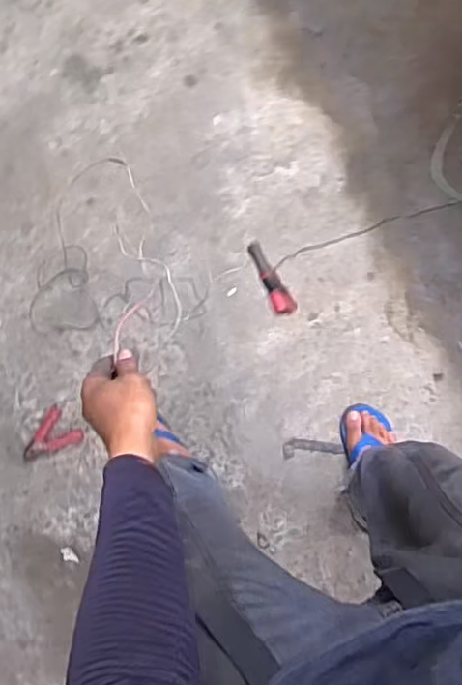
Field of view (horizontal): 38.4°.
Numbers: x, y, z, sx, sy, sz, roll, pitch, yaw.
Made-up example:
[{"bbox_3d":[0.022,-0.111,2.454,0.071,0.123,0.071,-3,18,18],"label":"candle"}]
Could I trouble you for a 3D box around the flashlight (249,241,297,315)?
[{"bbox_3d":[0.056,-0.092,0.947,0.031,0.031,0.116,-26,74,-3],"label":"flashlight"}]

